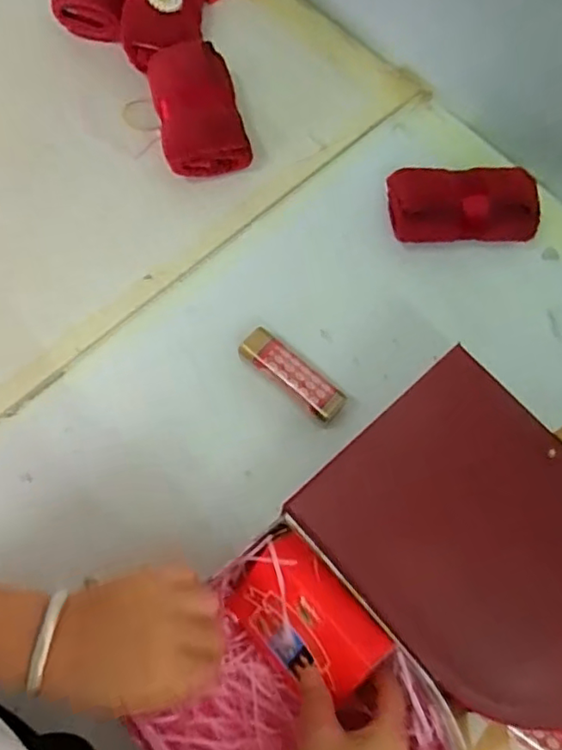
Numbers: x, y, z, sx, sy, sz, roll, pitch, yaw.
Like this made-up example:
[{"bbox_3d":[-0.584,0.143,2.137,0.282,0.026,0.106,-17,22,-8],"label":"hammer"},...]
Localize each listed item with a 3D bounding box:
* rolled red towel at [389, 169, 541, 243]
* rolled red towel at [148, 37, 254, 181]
[{"bbox_3d":[0.176,-0.167,0.581,0.144,0.052,0.075,-2,70,0],"label":"rolled red towel"},{"bbox_3d":[-0.084,-0.273,0.620,0.089,0.053,0.138,-13,71,-4],"label":"rolled red towel"}]

